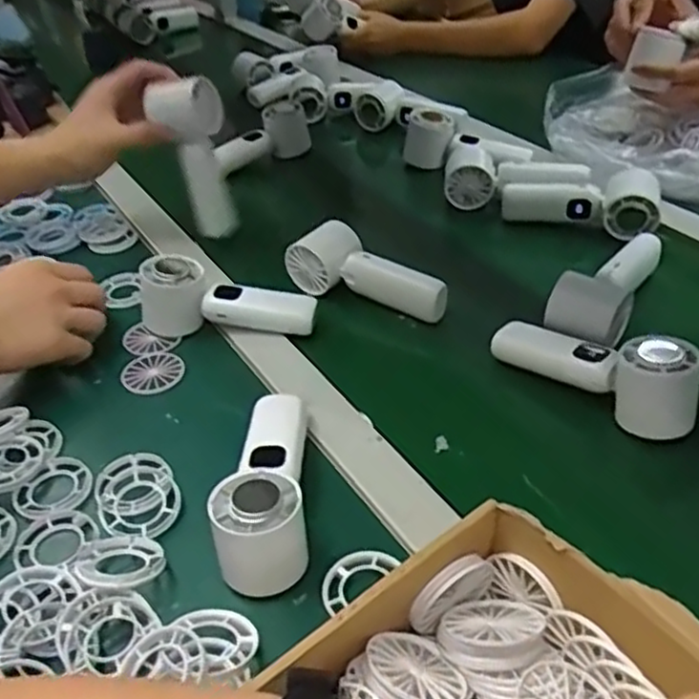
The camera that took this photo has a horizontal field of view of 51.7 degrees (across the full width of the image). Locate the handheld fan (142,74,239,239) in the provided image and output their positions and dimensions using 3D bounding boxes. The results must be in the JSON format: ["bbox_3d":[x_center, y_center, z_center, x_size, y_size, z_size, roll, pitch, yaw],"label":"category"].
[{"bbox_3d":[-0.154,-0.195,0.728,0.062,0.156,0.085,-8,40,-3],"label":"handheld fan"}]

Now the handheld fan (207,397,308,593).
[{"bbox_3d":[-0.056,0.080,0.468,0.053,0.050,0.165,-7,39,-1],"label":"handheld fan"}]

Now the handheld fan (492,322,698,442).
[{"bbox_3d":[0.185,0.007,0.546,0.158,0.055,0.049,30,51,35],"label":"handheld fan"}]

